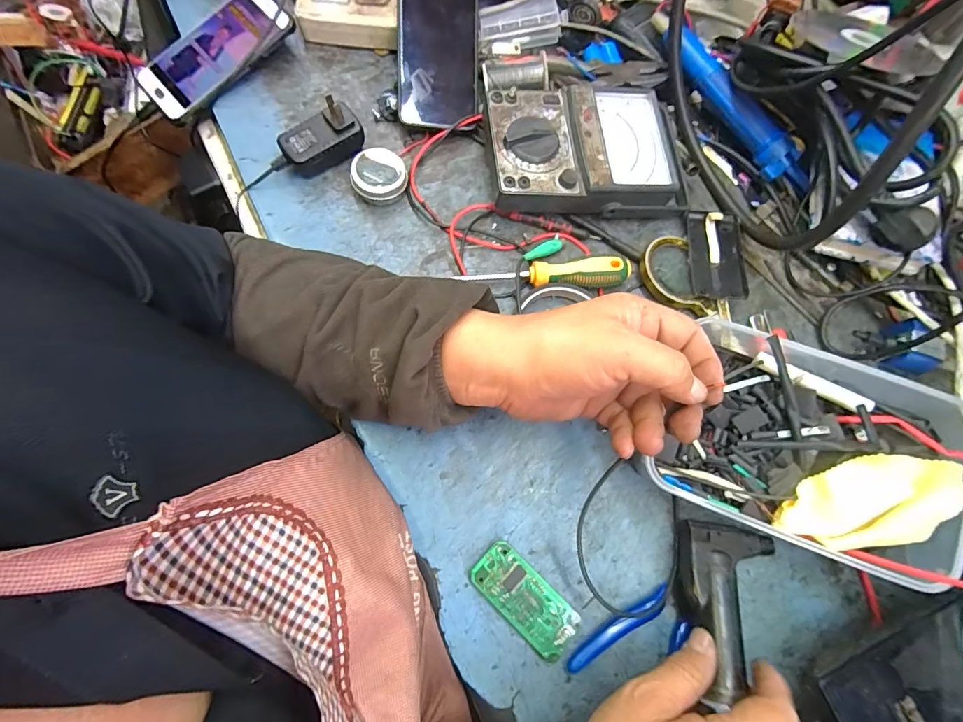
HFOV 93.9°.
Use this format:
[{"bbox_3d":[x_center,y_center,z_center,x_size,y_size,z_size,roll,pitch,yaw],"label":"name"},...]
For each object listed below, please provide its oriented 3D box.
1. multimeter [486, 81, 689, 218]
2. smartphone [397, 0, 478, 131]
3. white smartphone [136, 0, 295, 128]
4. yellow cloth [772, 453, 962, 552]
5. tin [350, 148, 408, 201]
[{"bbox_3d":[0.100,-0.195,0.422,0.189,0.053,0.121,-6,73,-7],"label":"multimeter"},{"bbox_3d":[-0.042,-0.311,0.438,0.076,0.014,0.165,1,90,2],"label":"smartphone"},{"bbox_3d":[-0.264,-0.304,0.446,0.152,0.017,0.070,-42,81,-2],"label":"white smartphone"},{"bbox_3d":[0.260,0.096,0.303,0.113,0.022,0.051,-20,76,10],"label":"yellow cloth"},{"bbox_3d":[-0.095,-0.173,0.417,0.049,0.022,0.047,1,74,-4],"label":"tin"}]

